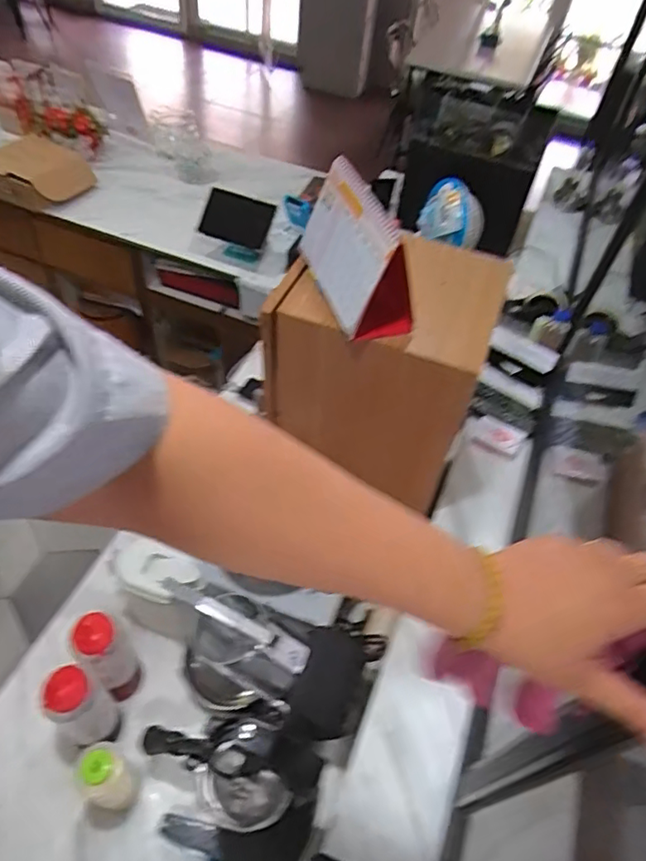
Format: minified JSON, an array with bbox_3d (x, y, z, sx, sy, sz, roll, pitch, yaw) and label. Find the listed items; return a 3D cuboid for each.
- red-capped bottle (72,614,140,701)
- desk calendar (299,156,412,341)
[{"bbox_3d":[-0.324,0.353,0.884,0.066,0.213,0.064,3,50,-3],"label":"red-capped bottle"},{"bbox_3d":[0.044,-0.256,0.815,0.087,0.142,0.239,-12,53,-15],"label":"desk calendar"}]

